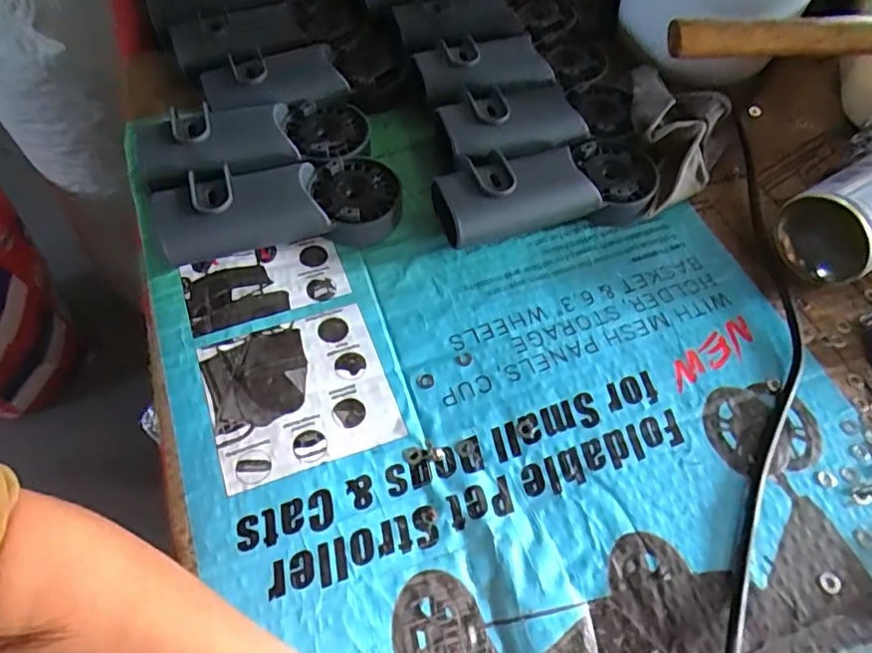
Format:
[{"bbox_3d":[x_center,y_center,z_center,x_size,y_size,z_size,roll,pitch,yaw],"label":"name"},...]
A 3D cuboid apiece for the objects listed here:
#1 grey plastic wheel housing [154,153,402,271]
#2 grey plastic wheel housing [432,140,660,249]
[{"bbox_3d":[-0.106,-0.085,0.414,0.160,0.049,0.064,-11,60,-7],"label":"grey plastic wheel housing"},{"bbox_3d":[0.082,-0.100,0.423,0.160,0.041,0.062,-14,61,-8],"label":"grey plastic wheel housing"}]

